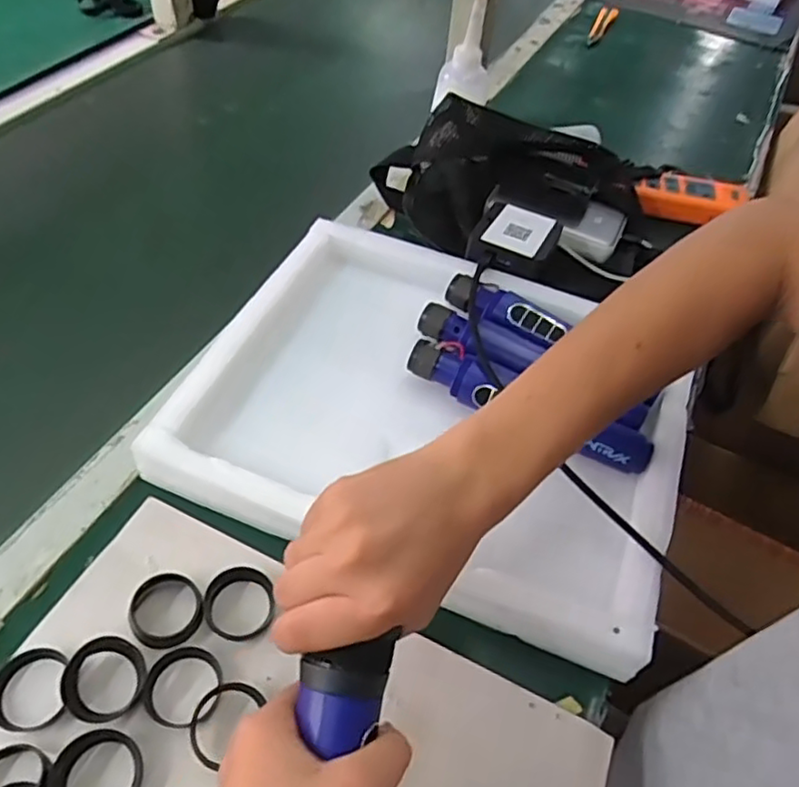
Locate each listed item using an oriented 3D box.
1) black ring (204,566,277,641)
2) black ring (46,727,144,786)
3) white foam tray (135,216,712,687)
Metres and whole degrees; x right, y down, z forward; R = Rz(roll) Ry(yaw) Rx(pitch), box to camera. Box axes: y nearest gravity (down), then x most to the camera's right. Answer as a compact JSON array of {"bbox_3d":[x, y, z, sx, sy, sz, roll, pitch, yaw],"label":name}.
[{"bbox_3d":[-0.101,0.131,0.405,0.041,0.009,0.043,3,50,-4],"label":"black ring"},{"bbox_3d":[-0.161,0.202,0.343,0.044,0.013,0.043,3,50,-4],"label":"black ring"},{"bbox_3d":[0.030,0.015,0.495,0.348,0.056,0.274,22,51,12],"label":"white foam tray"}]

